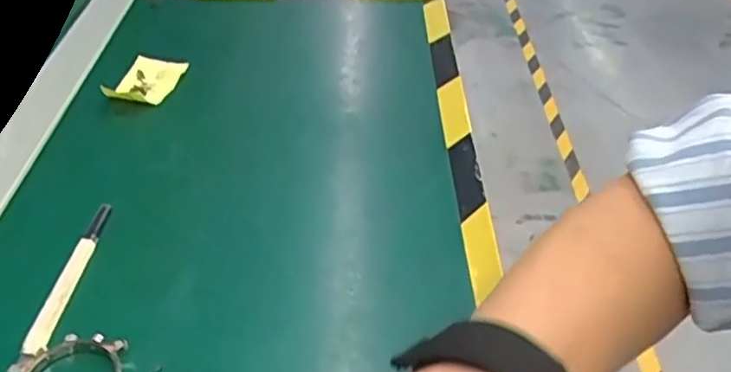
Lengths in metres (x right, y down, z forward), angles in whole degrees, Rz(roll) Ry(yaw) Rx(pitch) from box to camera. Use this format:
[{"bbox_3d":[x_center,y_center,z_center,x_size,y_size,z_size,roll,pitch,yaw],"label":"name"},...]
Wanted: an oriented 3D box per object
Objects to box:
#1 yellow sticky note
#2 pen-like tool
[{"bbox_3d":[-0.172,-0.084,0.501,0.048,0.016,0.067,9,41,9],"label":"yellow sticky note"},{"bbox_3d":[-0.162,0.047,0.356,0.012,0.005,0.108,3,40,2],"label":"pen-like tool"}]

